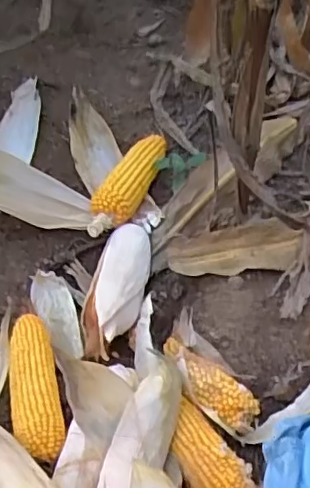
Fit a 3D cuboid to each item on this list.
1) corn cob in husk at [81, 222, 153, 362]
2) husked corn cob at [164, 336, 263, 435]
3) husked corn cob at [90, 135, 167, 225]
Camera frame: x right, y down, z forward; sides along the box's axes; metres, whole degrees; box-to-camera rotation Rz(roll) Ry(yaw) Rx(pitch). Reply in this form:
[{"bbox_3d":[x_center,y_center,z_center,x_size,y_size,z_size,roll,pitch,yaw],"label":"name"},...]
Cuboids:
[{"bbox_3d":[-0.048,0.045,0.759,0.077,0.059,0.226,10,49,9],"label":"corn cob in husk"},{"bbox_3d":[0.058,0.160,0.675,0.051,0.036,0.135,-34,56,-26],"label":"husked corn cob"},{"bbox_3d":[-0.032,-0.101,0.880,0.053,0.052,0.193,17,50,15],"label":"husked corn cob"}]

